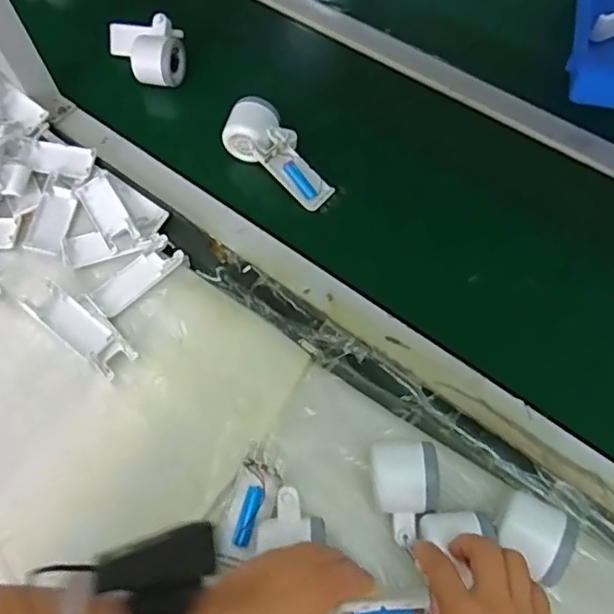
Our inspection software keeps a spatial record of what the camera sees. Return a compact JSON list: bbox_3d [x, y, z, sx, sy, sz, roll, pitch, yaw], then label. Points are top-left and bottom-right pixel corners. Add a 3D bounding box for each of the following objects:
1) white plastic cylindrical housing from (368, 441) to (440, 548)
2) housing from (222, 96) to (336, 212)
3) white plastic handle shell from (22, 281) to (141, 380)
[{"bbox_3d":[0.083,0.156,0.502,0.057,0.052,0.082,-4,62,2],"label":"white plastic cylindrical housing"},{"bbox_3d":[-0.034,-0.173,0.691,0.066,0.052,0.150,-39,82,-23],"label":"housing"},{"bbox_3d":[-0.227,0.023,0.604,0.122,0.030,0.048,33,63,17],"label":"white plastic handle shell"}]

